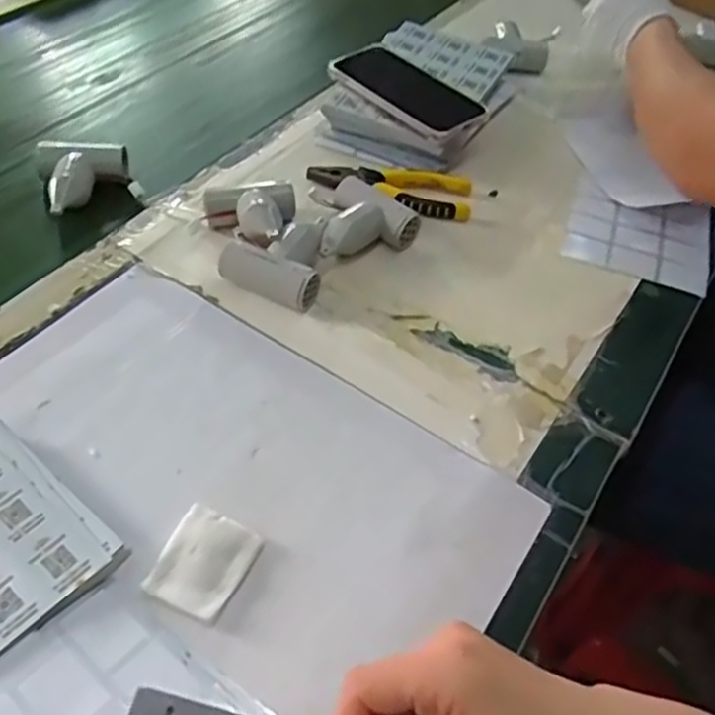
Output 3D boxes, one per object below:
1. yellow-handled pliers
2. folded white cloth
[{"bbox_3d":[0.030,-0.159,0.663,0.152,0.017,0.061,9,50,2],"label":"yellow-handled pliers"},{"bbox_3d":[-0.092,0.122,0.422,0.049,0.012,0.060,22,51,12],"label":"folded white cloth"}]

